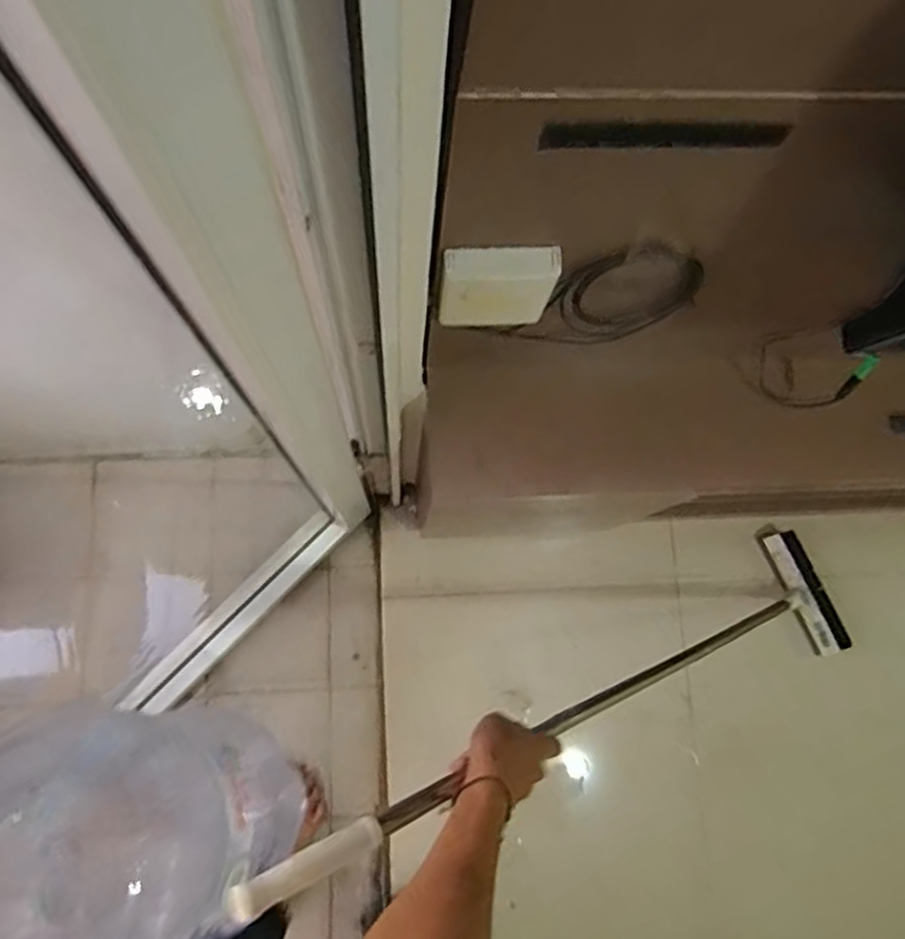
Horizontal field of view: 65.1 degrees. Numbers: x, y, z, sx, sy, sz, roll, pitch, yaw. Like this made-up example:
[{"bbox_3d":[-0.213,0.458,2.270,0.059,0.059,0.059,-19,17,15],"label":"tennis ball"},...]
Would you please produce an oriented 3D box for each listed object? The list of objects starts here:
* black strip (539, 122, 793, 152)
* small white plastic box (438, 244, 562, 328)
[{"bbox_3d":[0.120,-0.189,0.401,0.140,0.022,0.004,-1,80,-4],"label":"black strip"},{"bbox_3d":[0.034,-0.141,0.556,0.087,0.086,0.026,-1,80,-3],"label":"small white plastic box"}]

